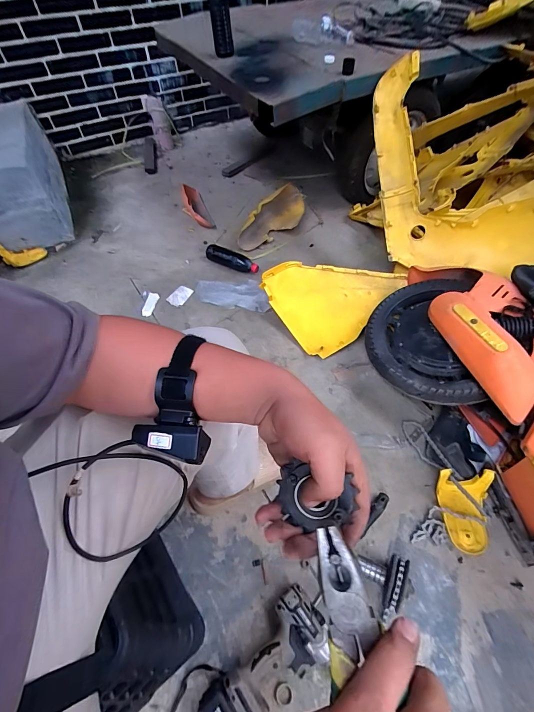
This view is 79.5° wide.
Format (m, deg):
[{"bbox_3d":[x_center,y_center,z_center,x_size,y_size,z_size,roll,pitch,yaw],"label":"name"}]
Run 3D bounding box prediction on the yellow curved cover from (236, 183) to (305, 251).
[{"bbox_3d":[0.025,-0.560,1.318,0.117,0.128,0.326,36,63,25],"label":"yellow curved cover"}]

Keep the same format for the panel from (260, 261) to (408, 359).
[{"bbox_3d":[0.215,-0.217,1.039,0.385,0.044,0.339,-35,78,-2],"label":"panel"}]

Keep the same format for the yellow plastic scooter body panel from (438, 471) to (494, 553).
[{"bbox_3d":[0.443,0.340,0.703,0.108,0.066,0.158,1,55,5],"label":"yellow plastic scooter body panel"}]

